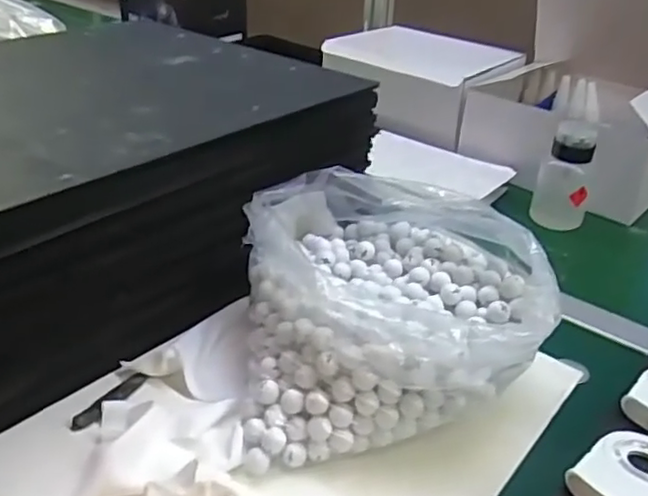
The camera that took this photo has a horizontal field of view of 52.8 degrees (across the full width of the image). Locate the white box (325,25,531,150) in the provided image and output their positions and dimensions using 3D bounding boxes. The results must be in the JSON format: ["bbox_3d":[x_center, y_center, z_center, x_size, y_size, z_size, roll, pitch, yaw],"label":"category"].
[{"bbox_3d":[0.146,-0.259,1.023,0.265,0.104,0.208,21,35,27],"label":"white box"}]

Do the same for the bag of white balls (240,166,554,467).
[{"bbox_3d":[0.047,0.037,0.512,0.212,0.117,0.230,0,31,-6],"label":"bag of white balls"}]

